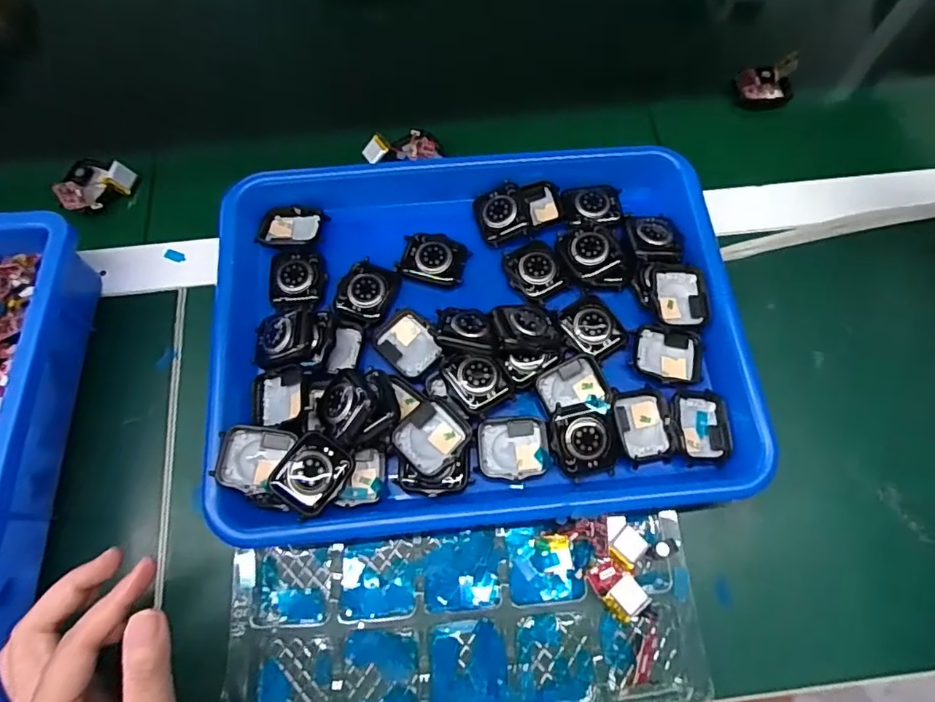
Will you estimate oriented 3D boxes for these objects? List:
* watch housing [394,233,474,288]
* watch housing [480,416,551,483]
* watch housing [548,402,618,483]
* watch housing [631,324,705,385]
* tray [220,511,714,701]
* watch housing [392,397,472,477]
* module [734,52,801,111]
[{"bbox_3d":[-0.023,-0.062,0.371,0.044,0.008,0.036,18,73,4],"label":"watch housing"},{"bbox_3d":[0.027,0.058,0.330,0.041,0.008,0.036,-2,72,-2],"label":"watch housing"},{"bbox_3d":[0.068,0.054,0.326,0.038,0.013,0.040,1,72,-1],"label":"watch housing"},{"bbox_3d":[0.127,0.002,0.348,0.043,0.011,0.036,10,72,2],"label":"watch housing"},{"bbox_3d":[-0.002,0.157,0.312,0.258,0.024,0.100,-4,72,-3],"label":"tray"},{"bbox_3d":[-0.020,0.049,0.319,0.035,0.013,0.039,40,76,11],"label":"watch housing"},{"bbox_3d":[0.246,-0.219,0.449,0.048,0.026,0.034,-1,72,-2],"label":"module"}]

